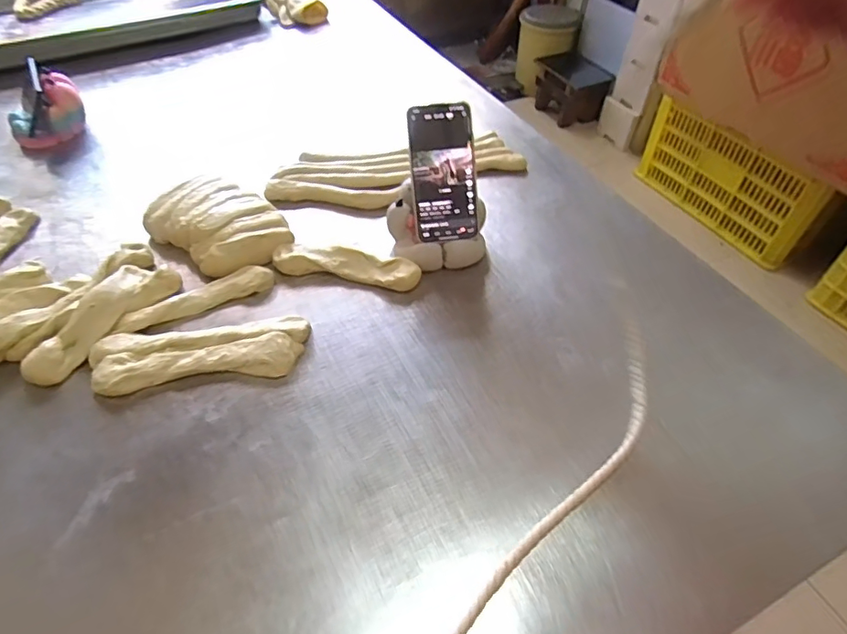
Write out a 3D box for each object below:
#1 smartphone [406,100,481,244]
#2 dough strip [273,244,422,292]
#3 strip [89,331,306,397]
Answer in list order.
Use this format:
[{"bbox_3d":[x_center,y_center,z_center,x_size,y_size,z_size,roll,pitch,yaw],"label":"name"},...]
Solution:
[{"bbox_3d":[0.024,-0.163,0.579,0.074,0.150,0.011,-6,8,-7],"label":"smartphone"},{"bbox_3d":[-0.088,-0.059,0.584,0.168,0.022,0.037,10,49,7],"label":"dough strip"},{"bbox_3d":[-0.214,0.047,0.489,0.185,0.020,0.039,-7,49,-8],"label":"strip"}]

